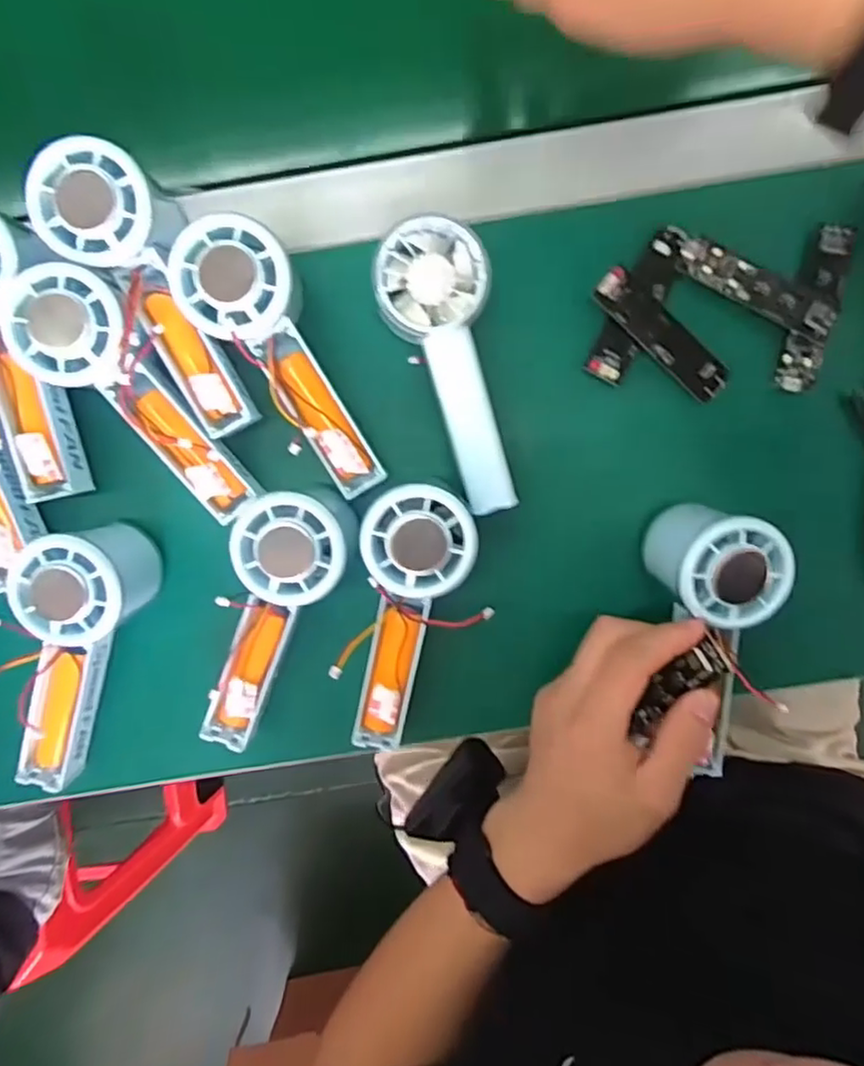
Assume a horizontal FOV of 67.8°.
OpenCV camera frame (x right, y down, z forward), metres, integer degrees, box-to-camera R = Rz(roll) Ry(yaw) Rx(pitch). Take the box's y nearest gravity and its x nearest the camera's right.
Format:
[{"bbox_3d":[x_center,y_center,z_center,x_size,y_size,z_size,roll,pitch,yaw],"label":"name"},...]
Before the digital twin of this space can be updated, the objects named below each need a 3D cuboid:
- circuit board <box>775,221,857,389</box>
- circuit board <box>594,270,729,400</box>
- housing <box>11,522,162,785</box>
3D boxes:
[{"bbox_3d":[0.214,-0.125,0.358,0.022,0.008,0.089,9,95,0],"label":"circuit board"},{"bbox_3d":[0.129,-0.110,0.359,0.089,0.012,0.024,41,94,-3],"label":"circuit board"},{"bbox_3d":[-0.196,0.066,0.365,0.061,0.061,0.157,18,110,-1],"label":"housing"}]

